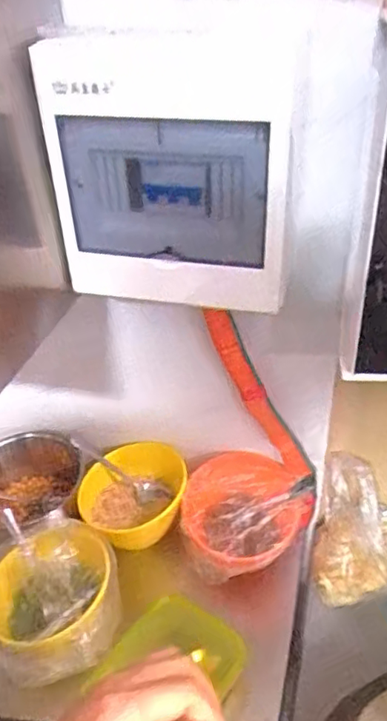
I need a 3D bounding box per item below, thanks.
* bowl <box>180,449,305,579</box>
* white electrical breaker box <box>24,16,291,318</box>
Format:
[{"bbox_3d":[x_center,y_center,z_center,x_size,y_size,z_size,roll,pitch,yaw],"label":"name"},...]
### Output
[{"bbox_3d":[0.057,0.196,0.711,0.143,0.092,0.143,-2,37,2],"label":"bowl"},{"bbox_3d":[-0.025,-0.148,0.475,0.204,0.226,0.050,8,39,15],"label":"white electrical breaker box"}]

